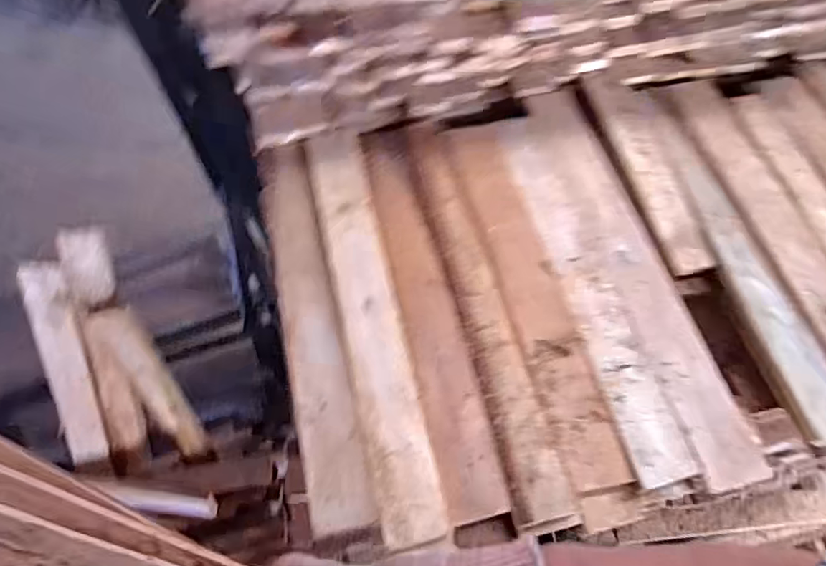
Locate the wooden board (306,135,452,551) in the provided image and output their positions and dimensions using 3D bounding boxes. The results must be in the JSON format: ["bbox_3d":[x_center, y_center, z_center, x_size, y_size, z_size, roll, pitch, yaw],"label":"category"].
[{"bbox_3d":[-0.048,0.024,0.609,0.066,0.018,0.480,-12,60,-6],"label":"wooden board"}]

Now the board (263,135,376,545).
[{"bbox_3d":[-0.115,0.025,0.605,0.058,0.014,0.457,-13,64,-5],"label":"board"}]

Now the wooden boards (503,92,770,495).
[{"bbox_3d":[0.220,-0.030,0.646,0.129,0.017,0.512,-11,60,-6],"label":"wooden boards"}]

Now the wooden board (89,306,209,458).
[{"bbox_3d":[-0.449,0.173,0.971,0.064,0.337,0.036,-17,39,-10],"label":"wooden board"}]

